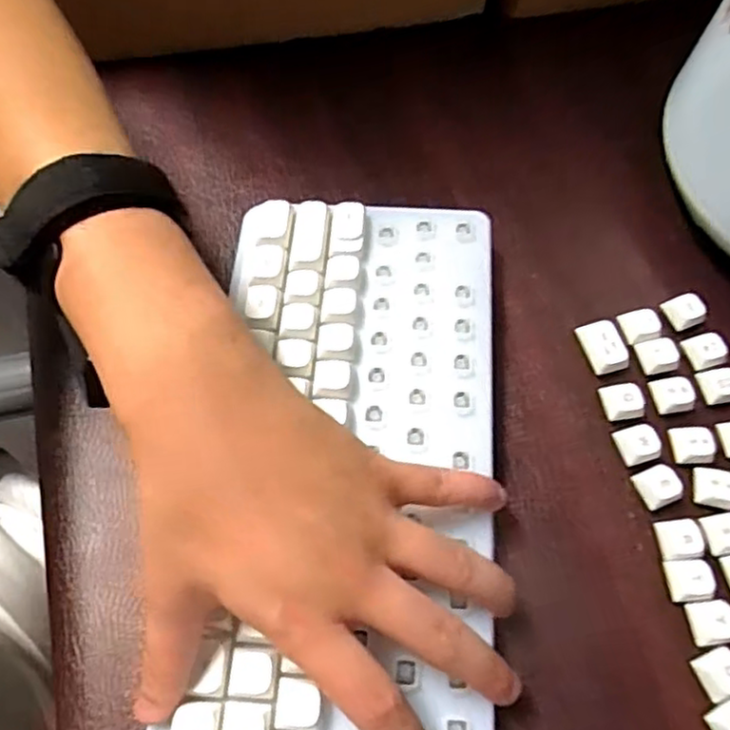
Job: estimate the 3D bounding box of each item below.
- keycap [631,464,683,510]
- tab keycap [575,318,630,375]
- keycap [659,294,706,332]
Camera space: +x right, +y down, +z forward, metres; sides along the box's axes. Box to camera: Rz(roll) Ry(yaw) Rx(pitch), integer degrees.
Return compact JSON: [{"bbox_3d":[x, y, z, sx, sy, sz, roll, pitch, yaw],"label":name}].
[{"bbox_3d":[0.137,0.055,0.317,0.018,0.006,0.017,-21,67,-14],"label":"keycap"},{"bbox_3d":[0.121,-0.009,0.347,0.019,0.009,0.028,-12,65,-10],"label":"tab keycap"},{"bbox_3d":[0.168,-0.028,0.359,0.019,0.007,0.018,-13,65,-11],"label":"keycap"}]

